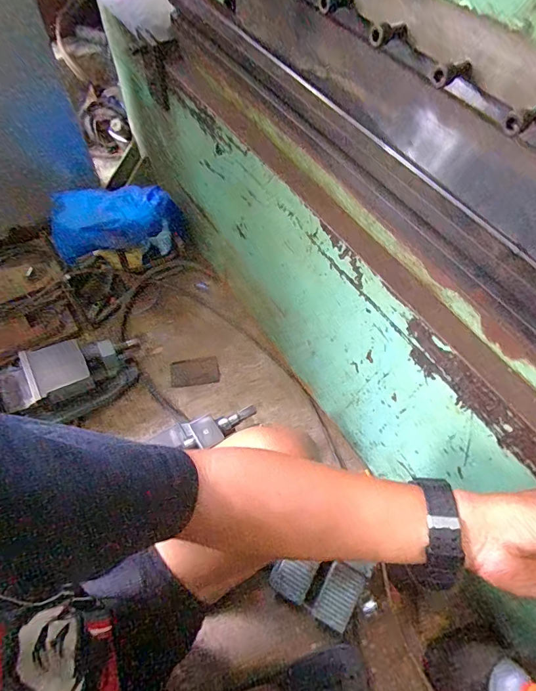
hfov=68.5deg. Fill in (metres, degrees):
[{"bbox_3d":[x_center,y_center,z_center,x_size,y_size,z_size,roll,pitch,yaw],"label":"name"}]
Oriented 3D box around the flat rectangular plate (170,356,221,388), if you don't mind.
[{"bbox_3d":[-0.185,0.068,1.001,0.120,0.007,0.073,-7,62,-7],"label":"flat rectangular plate"}]

